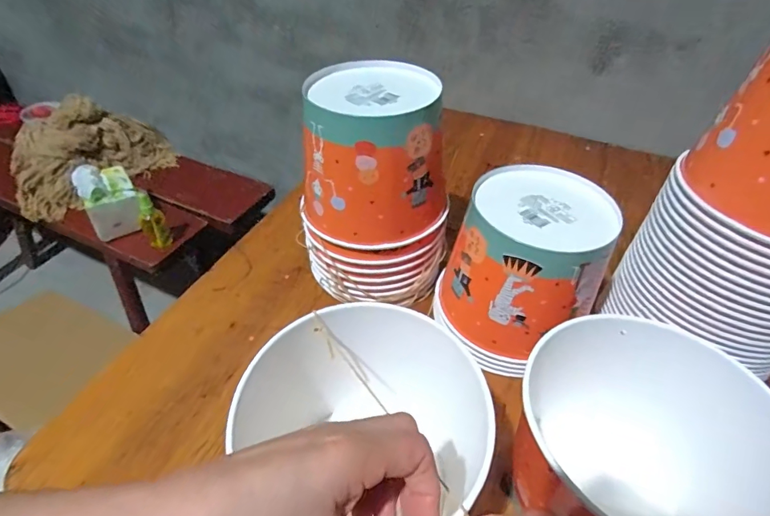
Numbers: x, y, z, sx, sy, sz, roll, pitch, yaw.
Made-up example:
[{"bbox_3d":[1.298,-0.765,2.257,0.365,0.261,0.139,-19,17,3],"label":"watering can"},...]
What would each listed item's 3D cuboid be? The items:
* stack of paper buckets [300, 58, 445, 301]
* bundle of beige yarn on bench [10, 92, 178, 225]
[{"bbox_3d":[-0.015,-0.078,0.462,0.151,0.208,0.142,-5,44,-9],"label":"stack of paper buckets"},{"bbox_3d":[-0.680,-0.246,0.974,0.146,0.178,0.347,32,50,27],"label":"bundle of beige yarn on bench"}]

